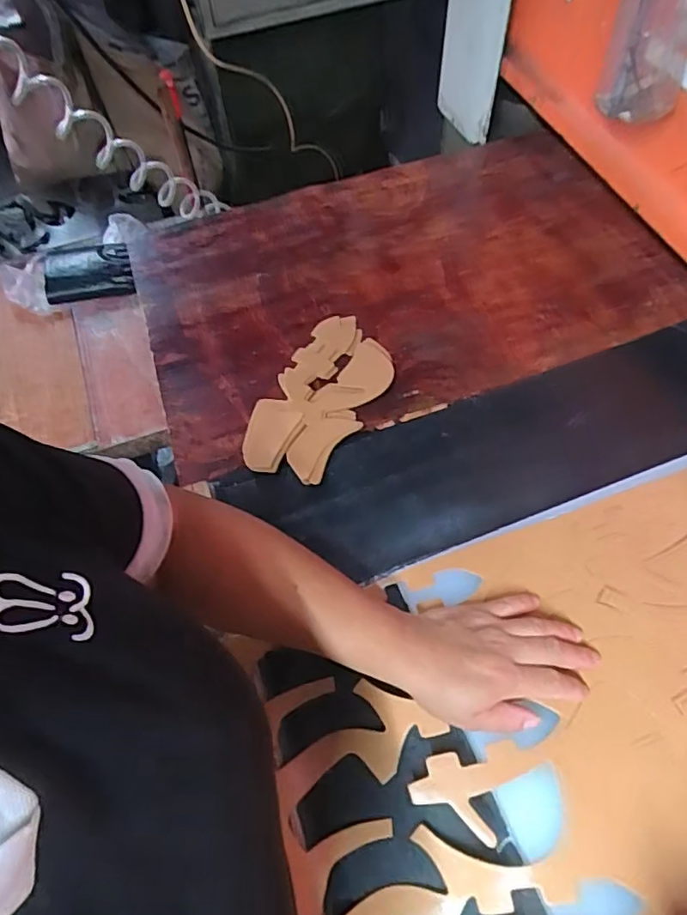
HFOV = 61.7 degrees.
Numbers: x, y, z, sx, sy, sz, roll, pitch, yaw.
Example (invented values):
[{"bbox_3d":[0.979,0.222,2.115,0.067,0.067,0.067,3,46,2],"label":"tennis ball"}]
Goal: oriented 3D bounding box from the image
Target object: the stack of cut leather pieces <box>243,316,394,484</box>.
[{"bbox_3d":[-0.025,-0.067,0.614,0.108,0.009,0.213,30,64,12],"label":"stack of cut leather pieces"}]

